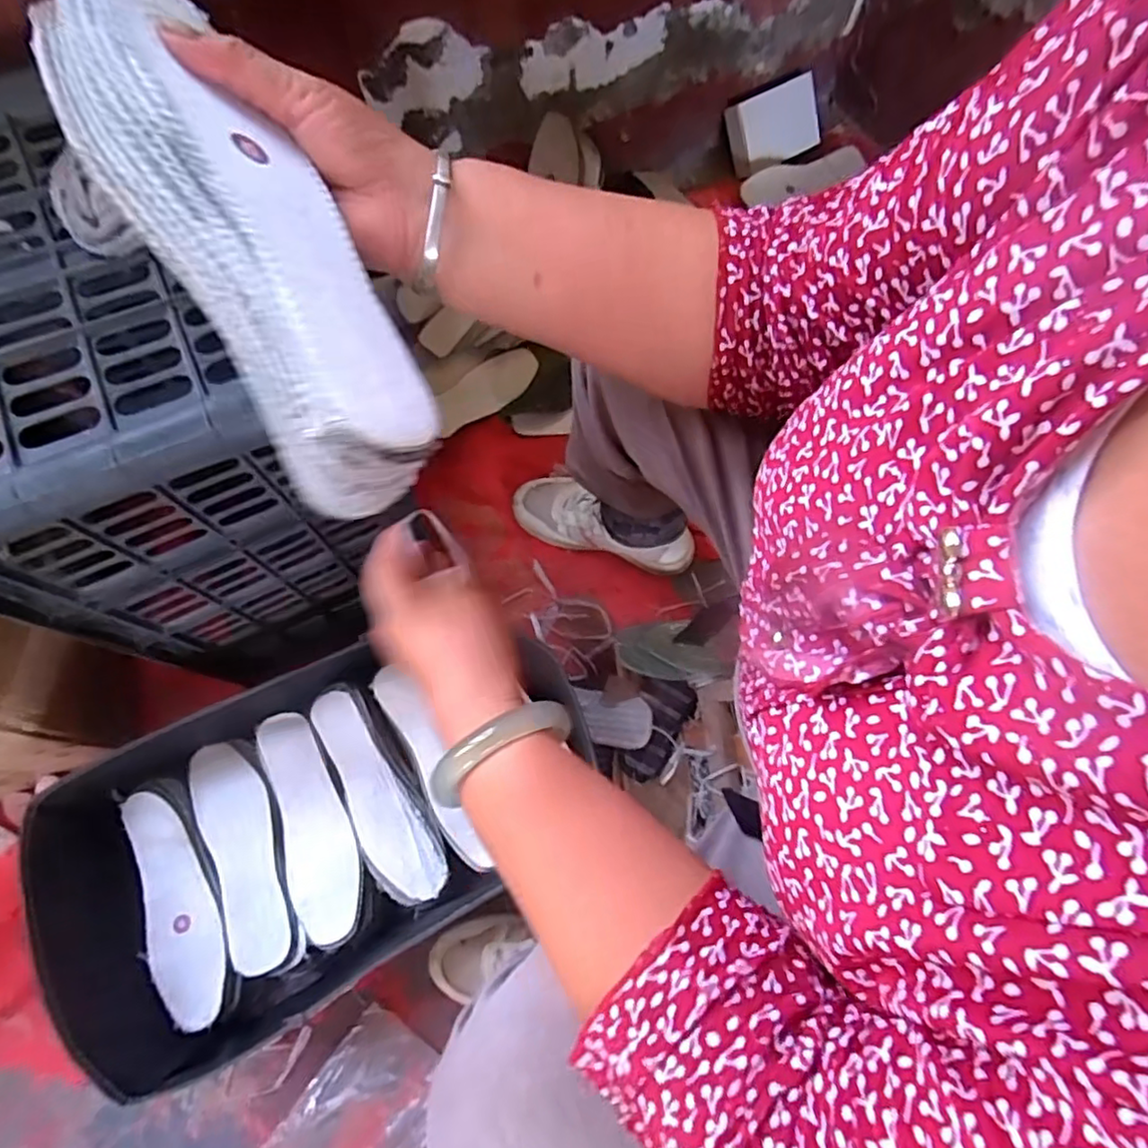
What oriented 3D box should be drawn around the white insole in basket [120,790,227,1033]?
[{"bbox_3d":[-0.387,0.318,0.607,0.072,0.022,0.215,-22,75,-9],"label":"white insole in basket"}]

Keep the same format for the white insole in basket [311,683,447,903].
[{"bbox_3d":[-0.202,0.220,0.633,0.069,0.022,0.222,-31,76,-11],"label":"white insole in basket"}]

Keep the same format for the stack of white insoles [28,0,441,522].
[{"bbox_3d":[-0.136,-0.134,0.252,0.085,0.043,0.230,-33,93,-12],"label":"stack of white insoles"}]

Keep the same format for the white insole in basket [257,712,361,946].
[{"bbox_3d":[-0.264,0.246,0.630,0.070,0.023,0.216,-19,74,-8],"label":"white insole in basket"}]

